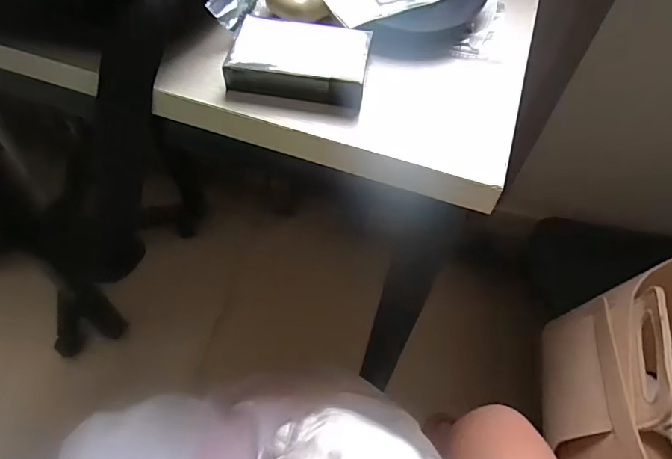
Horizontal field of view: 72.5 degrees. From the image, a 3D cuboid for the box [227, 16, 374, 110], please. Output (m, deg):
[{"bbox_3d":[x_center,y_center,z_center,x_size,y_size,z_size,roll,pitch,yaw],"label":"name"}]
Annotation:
[{"bbox_3d":[-0.023,-0.110,0.304,0.087,0.024,0.053,10,52,5],"label":"box"}]

